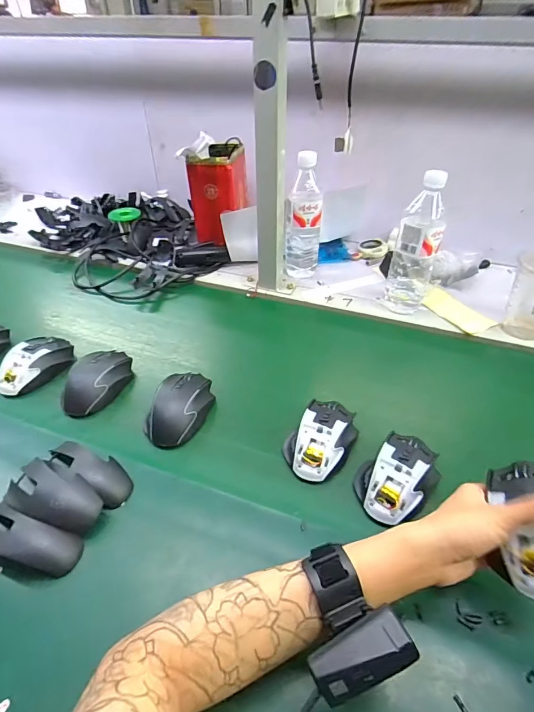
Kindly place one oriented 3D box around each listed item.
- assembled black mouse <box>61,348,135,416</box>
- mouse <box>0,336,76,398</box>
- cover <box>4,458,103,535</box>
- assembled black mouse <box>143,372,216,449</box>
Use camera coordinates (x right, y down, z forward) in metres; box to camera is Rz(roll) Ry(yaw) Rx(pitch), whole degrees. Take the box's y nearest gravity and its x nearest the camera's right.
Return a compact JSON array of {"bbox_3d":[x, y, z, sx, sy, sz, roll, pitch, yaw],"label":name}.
[{"bbox_3d":[-0.239,0.033,0.569,0.064,0.041,0.116,17,43,17],"label":"assembled black mouse"},{"bbox_3d":[-0.344,0.010,0.593,0.065,0.038,0.117,19,44,20],"label":"mouse"},{"bbox_3d":[-0.226,0.148,0.420,0.109,0.034,0.057,17,43,18],"label":"cover"},{"bbox_3d":[-0.112,0.067,0.532,0.068,0.047,0.116,12,42,13],"label":"assembled black mouse"}]

